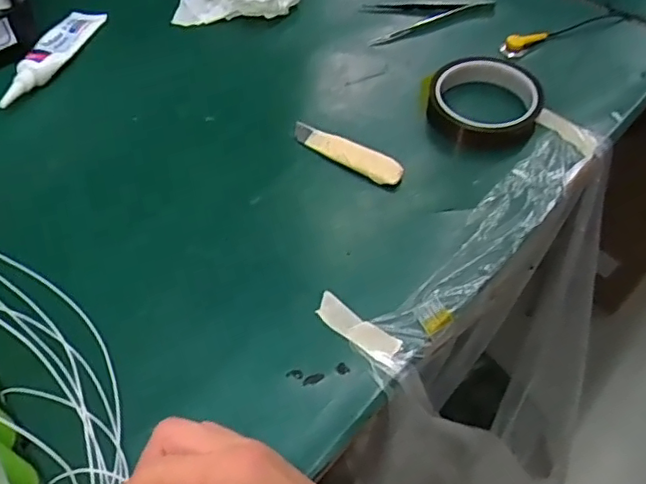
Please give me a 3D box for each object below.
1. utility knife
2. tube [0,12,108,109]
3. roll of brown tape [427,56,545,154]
[{"bbox_3d":[0.018,-0.073,0.478,0.099,0.009,0.022,30,59,19],"label":"utility knife"},{"bbox_3d":[-0.247,-0.171,0.540,0.033,0.015,0.143,17,56,10],"label":"tube"},{"bbox_3d":[0.132,-0.114,0.497,0.088,0.034,0.082,1,54,-1],"label":"roll of brown tape"}]

